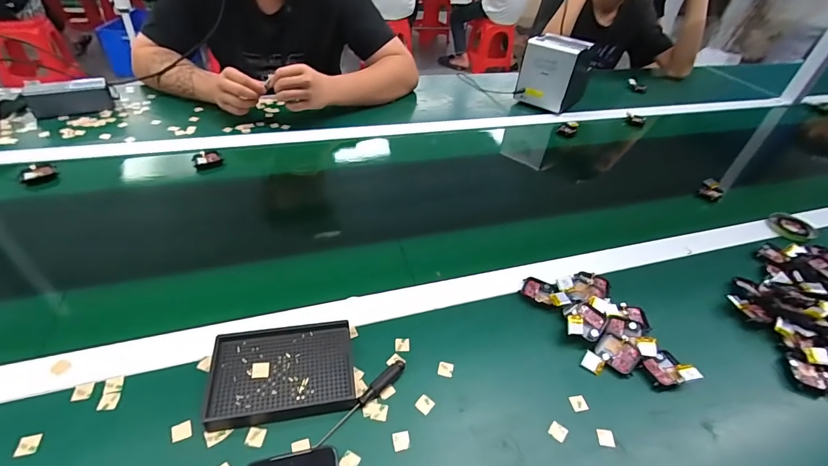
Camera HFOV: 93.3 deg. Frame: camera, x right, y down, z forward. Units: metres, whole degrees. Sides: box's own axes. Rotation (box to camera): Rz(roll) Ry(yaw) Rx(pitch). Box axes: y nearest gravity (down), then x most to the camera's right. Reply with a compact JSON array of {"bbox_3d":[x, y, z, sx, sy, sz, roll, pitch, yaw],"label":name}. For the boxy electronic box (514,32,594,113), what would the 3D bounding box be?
[{"bbox_3d":[0.338,-0.384,0.962,0.133,0.158,0.095,31,47,25],"label":"boxy electronic box"}]

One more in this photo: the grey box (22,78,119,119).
[{"bbox_3d":[-0.684,-0.272,0.784,0.140,0.054,0.054,-17,47,-25],"label":"grey box"}]

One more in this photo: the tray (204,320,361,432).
[{"bbox_3d":[-0.132,0.140,0.400,0.135,0.023,0.092,-3,42,-11],"label":"tray"}]

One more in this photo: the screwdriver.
[{"bbox_3d":[-0.050,0.165,0.384,0.011,0.015,0.109,34,48,28],"label":"screwdriver"}]

